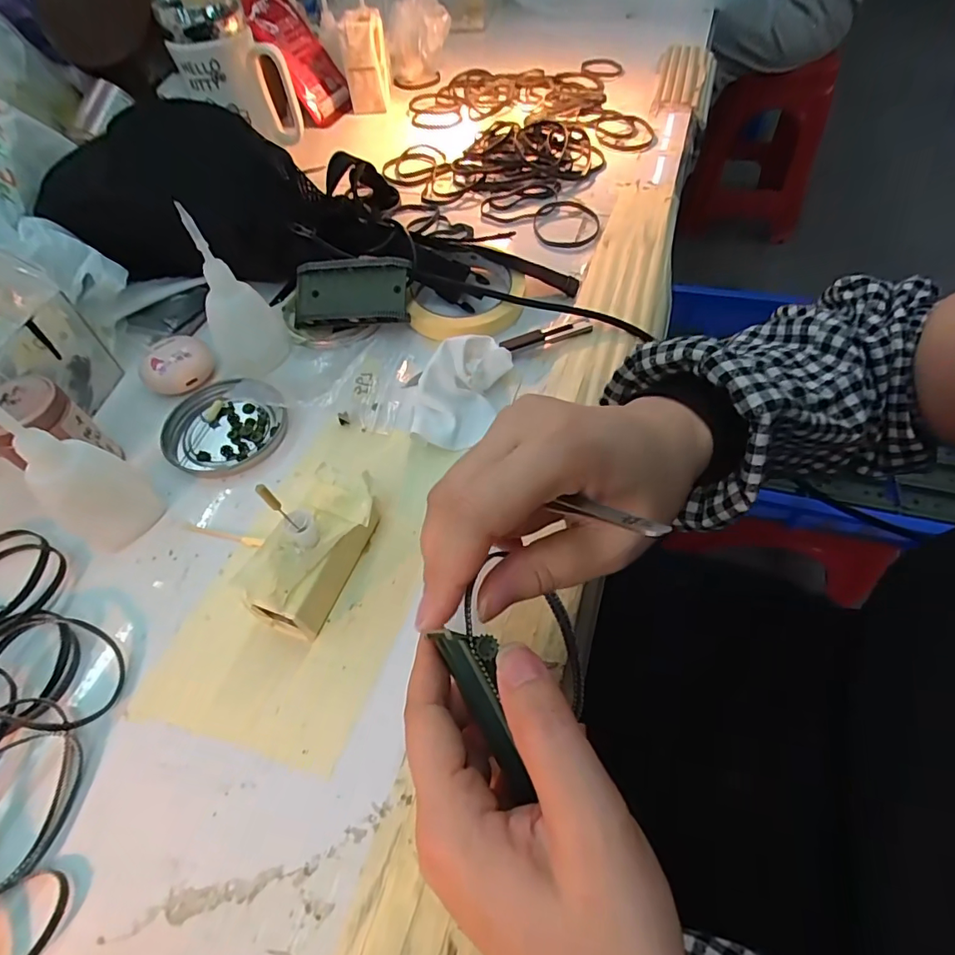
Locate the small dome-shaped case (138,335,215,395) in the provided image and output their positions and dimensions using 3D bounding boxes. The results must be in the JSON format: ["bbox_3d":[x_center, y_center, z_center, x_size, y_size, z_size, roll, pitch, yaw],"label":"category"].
[{"bbox_3d":[-0.215,-0.080,0.363,0.048,0.018,0.042,-34,61,-19],"label":"small dome-shaped case"}]

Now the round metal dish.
[{"bbox_3d":[-0.168,-0.035,0.340,0.078,0.007,0.072,-1,56,1],"label":"round metal dish"}]

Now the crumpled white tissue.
[{"bbox_3d":[-0.011,-0.058,0.330,0.049,0.032,0.080,13,57,11],"label":"crumpled white tissue"}]

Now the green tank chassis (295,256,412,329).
[{"bbox_3d":[-0.095,-0.137,0.378,0.092,0.020,0.044,3,94,15],"label":"green tank chassis"}]

